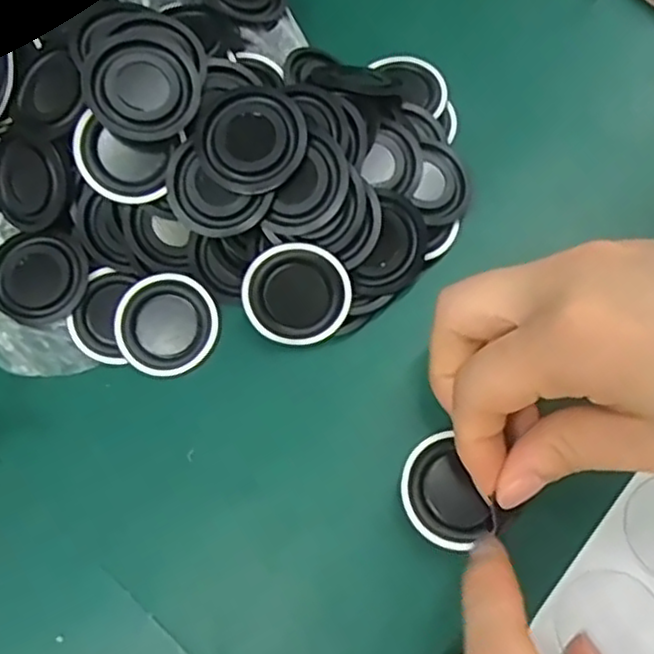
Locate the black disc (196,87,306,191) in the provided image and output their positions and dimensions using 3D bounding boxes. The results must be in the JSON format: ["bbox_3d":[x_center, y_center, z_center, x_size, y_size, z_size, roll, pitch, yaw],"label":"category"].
[{"bbox_3d":[-0.026,-0.066,0.247,0.038,0.007,0.035,-1,73,4],"label":"black disc"}]

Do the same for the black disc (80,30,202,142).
[{"bbox_3d":[-0.066,-0.086,0.246,0.038,0.007,0.039,1,88,-17],"label":"black disc"}]

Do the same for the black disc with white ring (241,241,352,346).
[{"bbox_3d":[-0.011,-0.012,0.256,0.037,0.004,0.038,0,106,0],"label":"black disc with white ring"}]

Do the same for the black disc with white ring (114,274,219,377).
[{"bbox_3d":[-0.062,-0.001,0.268,0.038,0.004,0.037,-1,73,4],"label":"black disc with white ring"}]

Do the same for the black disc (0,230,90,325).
[{"bbox_3d":[-0.112,-0.021,0.270,0.036,0.005,0.036,-1,73,4],"label":"black disc"}]

